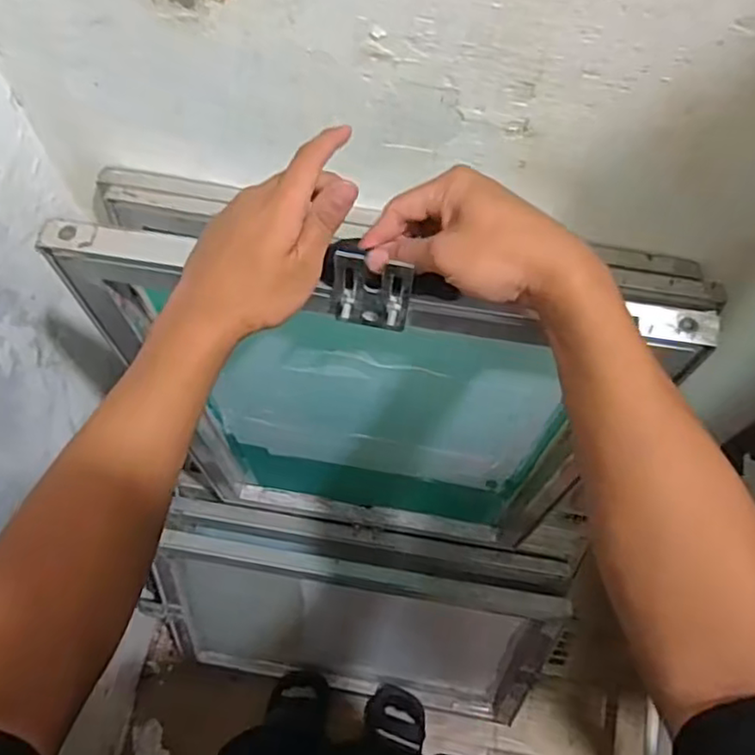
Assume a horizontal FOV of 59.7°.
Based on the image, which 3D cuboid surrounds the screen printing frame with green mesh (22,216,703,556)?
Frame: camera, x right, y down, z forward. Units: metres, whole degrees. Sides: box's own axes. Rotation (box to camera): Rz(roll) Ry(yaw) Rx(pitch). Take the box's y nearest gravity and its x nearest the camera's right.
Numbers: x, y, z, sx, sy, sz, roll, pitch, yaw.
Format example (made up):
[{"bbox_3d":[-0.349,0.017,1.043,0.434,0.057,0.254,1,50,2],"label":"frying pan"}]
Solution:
[{"bbox_3d":[-0.009,0.063,0.733,0.434,0.652,0.055,9,65,4],"label":"screen printing frame with green mesh"}]

